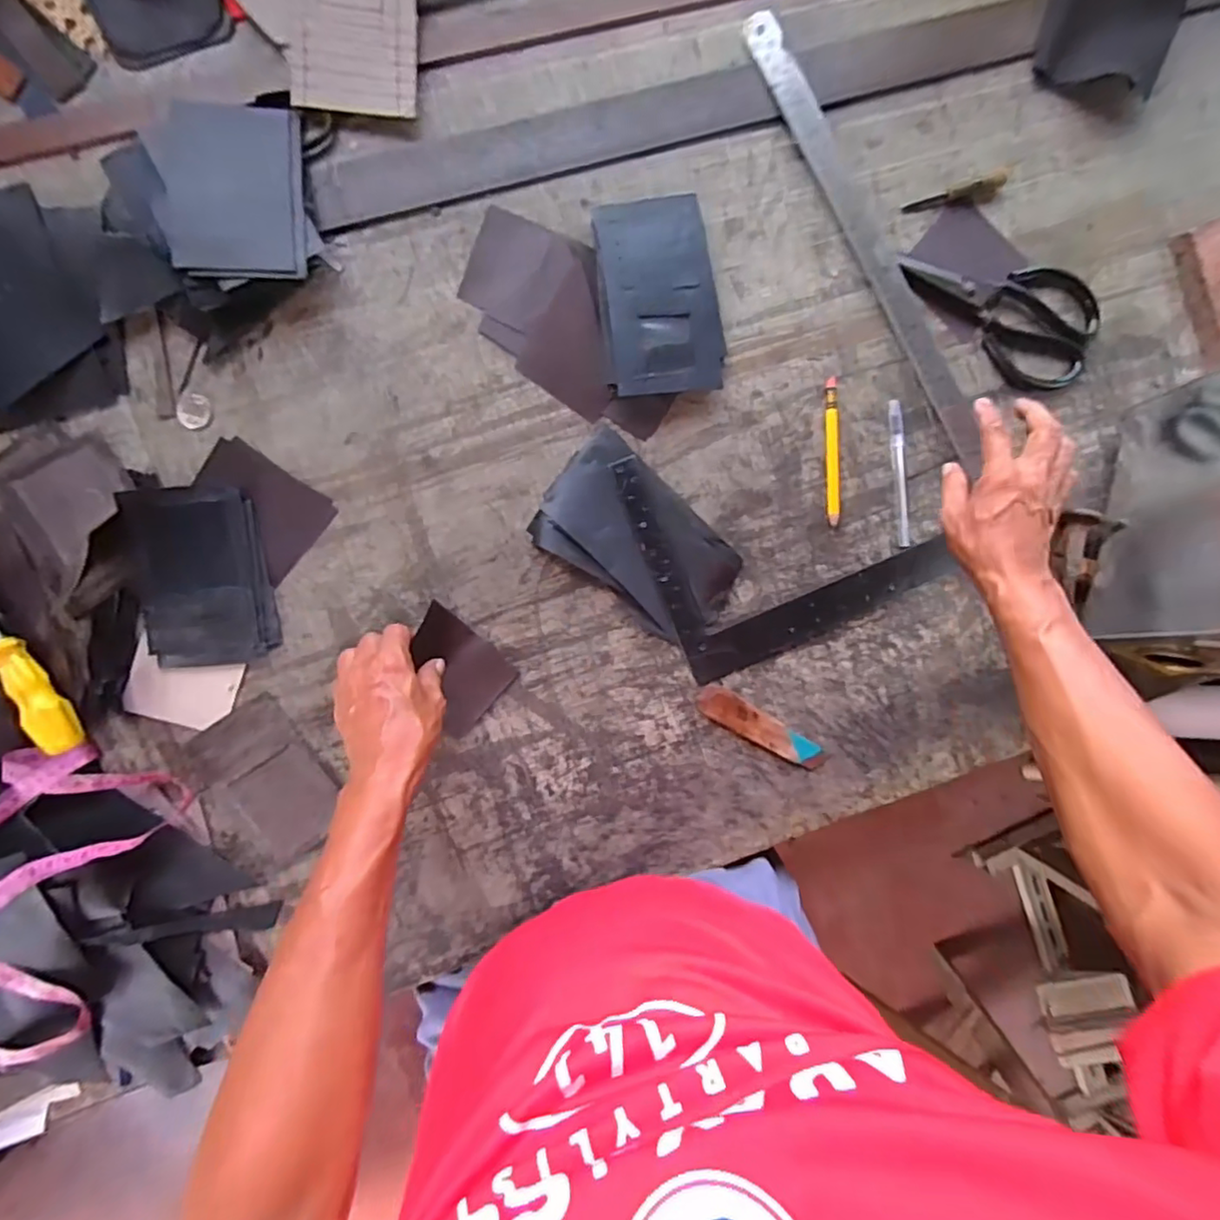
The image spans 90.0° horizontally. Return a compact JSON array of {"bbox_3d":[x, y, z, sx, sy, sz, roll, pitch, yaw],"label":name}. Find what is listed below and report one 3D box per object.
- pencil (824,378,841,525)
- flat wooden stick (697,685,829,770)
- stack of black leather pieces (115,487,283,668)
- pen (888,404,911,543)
[{"bbox_3d":[0.196,-0.139,0.537,0.012,0.008,0.125,-3,95,-8],"label":"pencil"},{"bbox_3d":[0.138,0.107,0.547,0.131,0.007,0.028,31,90,-9],"label":"flat wooden stick"},{"bbox_3d":[-0.309,-0.024,0.464,0.089,0.026,0.134,-4,95,-8],"label":"stack of black leather pieces"},{"bbox_3d":[0.260,-0.122,0.547,0.011,0.006,0.127,-9,95,-7],"label":"pen"}]

